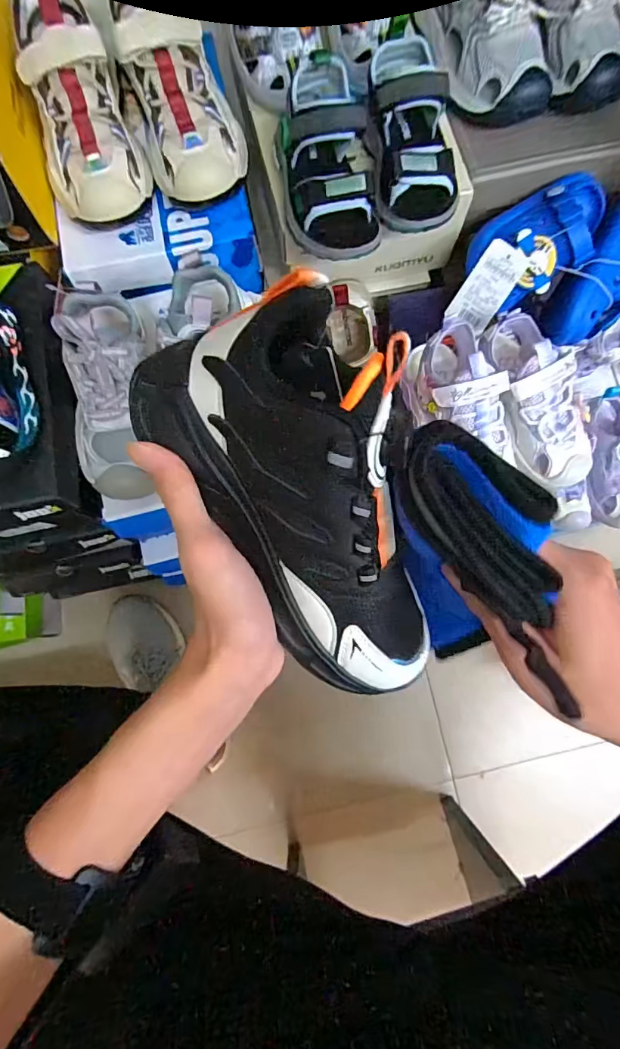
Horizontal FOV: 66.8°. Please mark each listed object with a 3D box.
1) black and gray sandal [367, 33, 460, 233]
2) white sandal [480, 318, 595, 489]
[{"bbox_3d":[0.105,-0.369,0.454,0.086,0.057,0.167,-4,79,-1],"label":"black and gray sandal"},{"bbox_3d":[0.226,-0.134,0.478,0.074,0.074,0.192,-14,80,-3],"label":"white sandal"}]

